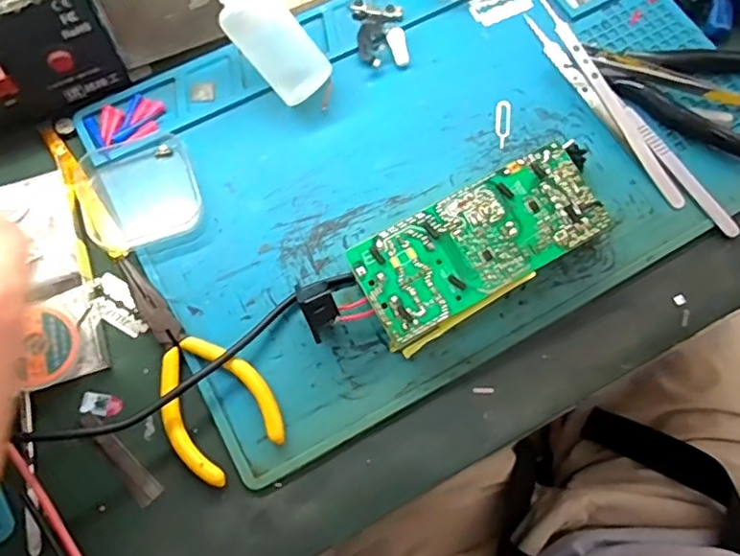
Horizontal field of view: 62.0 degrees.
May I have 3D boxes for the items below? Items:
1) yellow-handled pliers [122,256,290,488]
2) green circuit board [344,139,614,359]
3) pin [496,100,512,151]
[{"bbox_3d":[-0.096,0.042,0.321,0.053,0.009,0.128,-33,75,-13],"label":"yellow-handled pliers"},{"bbox_3d":[0.065,-0.020,0.333,0.147,0.032,0.059,-29,74,-11],"label":"green circuit board"},{"bbox_3d":[0.082,-0.094,0.376,0.009,0.004,0.032,2,73,0],"label":"pin"}]

